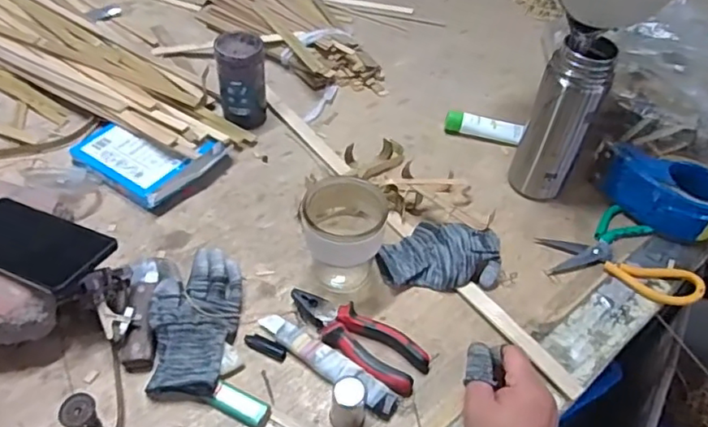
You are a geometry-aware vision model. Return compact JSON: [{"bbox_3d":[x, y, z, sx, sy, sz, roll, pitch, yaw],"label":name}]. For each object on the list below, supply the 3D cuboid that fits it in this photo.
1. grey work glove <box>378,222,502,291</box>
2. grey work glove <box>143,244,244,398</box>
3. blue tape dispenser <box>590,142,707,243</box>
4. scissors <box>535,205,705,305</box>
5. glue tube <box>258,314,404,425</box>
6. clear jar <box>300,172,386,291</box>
[{"bbox_3d":[0.100,0.041,0.657,0.132,0.033,0.091,7,49,2],"label":"grey work glove"},{"bbox_3d":[-0.162,0.106,0.585,0.085,0.035,0.158,-1,49,-4],"label":"grey work glove"},{"bbox_3d":[0.394,-0.036,0.732,0.093,0.055,0.167,-31,58,-27],"label":"blue tape dispenser"},{"bbox_3d":[0.317,0.061,0.682,0.151,0.013,0.148,-18,53,-18],"label":"scissors"},{"bbox_3d":[-0.027,0.147,0.570,0.163,0.017,0.029,29,54,20],"label":"glue tube"},{"bbox_3d":[-0.012,0.024,0.622,0.082,0.111,0.075,2,49,-2],"label":"clear jar"}]

